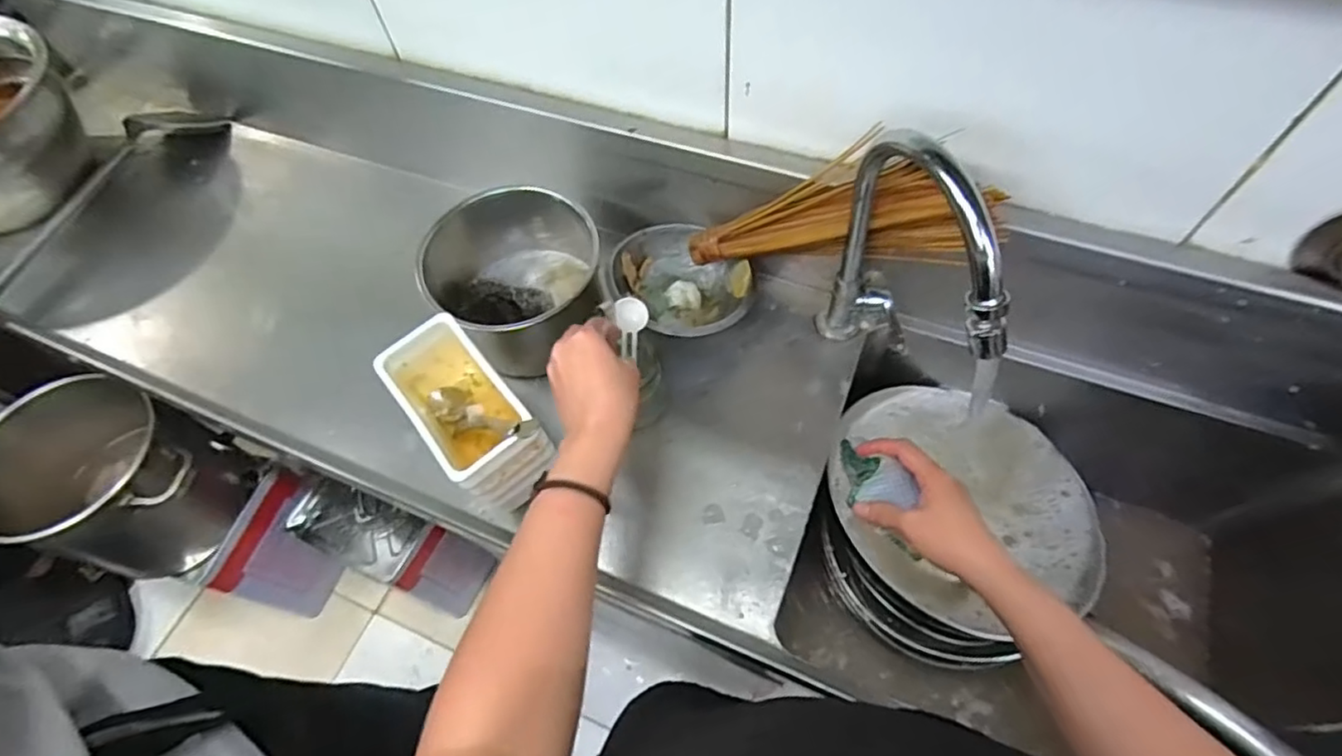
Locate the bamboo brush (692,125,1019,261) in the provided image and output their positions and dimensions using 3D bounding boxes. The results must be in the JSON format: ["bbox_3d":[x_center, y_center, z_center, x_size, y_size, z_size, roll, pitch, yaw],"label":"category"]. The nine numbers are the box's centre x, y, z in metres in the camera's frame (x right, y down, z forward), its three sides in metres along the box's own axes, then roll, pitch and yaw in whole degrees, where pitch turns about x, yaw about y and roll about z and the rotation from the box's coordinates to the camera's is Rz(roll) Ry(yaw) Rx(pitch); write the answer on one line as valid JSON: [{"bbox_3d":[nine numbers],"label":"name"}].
[{"bbox_3d":[0.149,-0.151,0.590,0.285,0.116,0.056,1,59,28],"label":"bamboo brush"}]

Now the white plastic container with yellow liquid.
[{"bbox_3d":[-0.172,0.027,0.527,0.072,0.081,0.149,-37,65,-15],"label":"white plastic container with yellow liquid"}]

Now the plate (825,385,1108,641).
[{"bbox_3d":[0.309,0.128,0.678,0.243,0.037,0.264,-2,61,3],"label":"plate"}]

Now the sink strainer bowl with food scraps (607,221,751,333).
[{"bbox_3d":[0.014,-0.100,0.668,0.124,0.061,0.134,-2,61,3],"label":"sink strainer bowl with food scraps"}]

